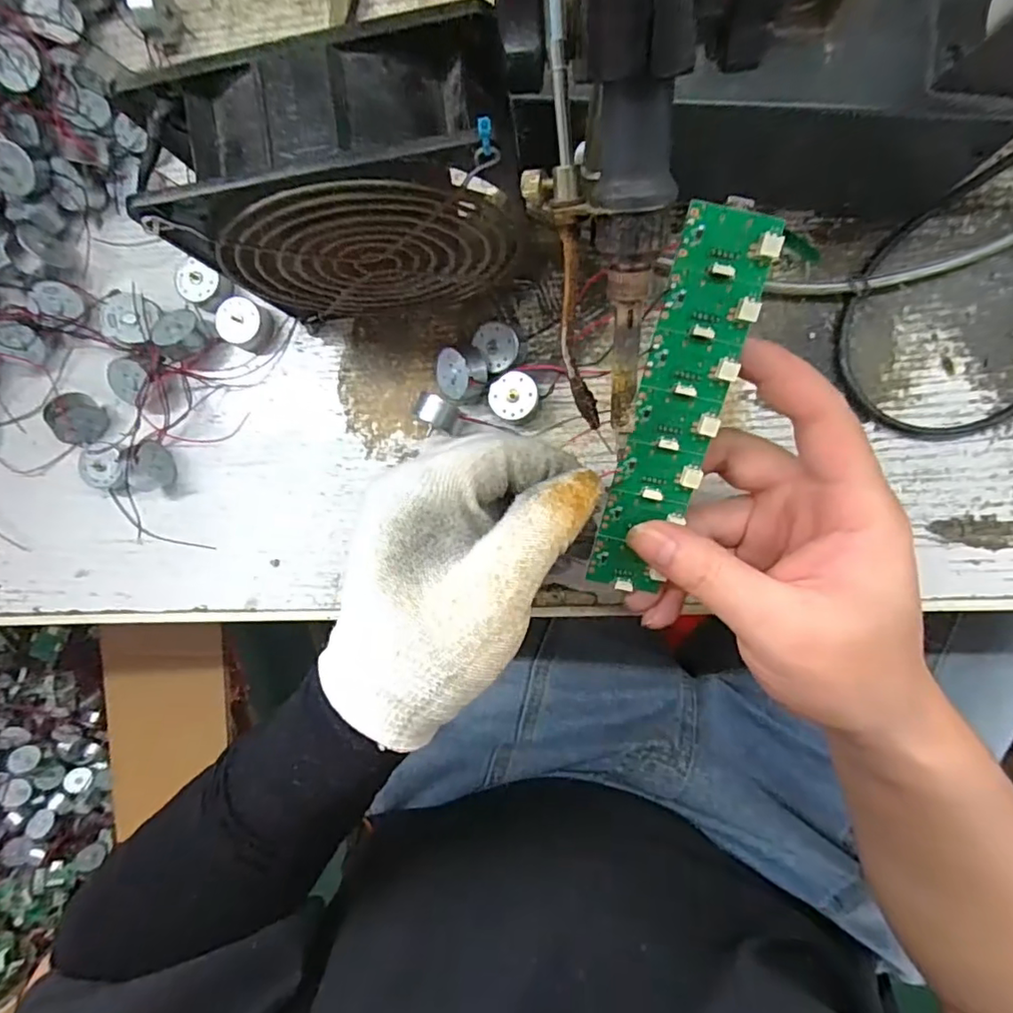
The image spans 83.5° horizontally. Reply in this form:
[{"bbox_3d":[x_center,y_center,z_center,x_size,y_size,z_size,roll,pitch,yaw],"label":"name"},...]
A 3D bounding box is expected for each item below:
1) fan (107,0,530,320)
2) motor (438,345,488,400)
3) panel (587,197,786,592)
[{"bbox_3d":[-0.053,-0.114,0.224,0.119,0.122,0.047,-5,92,6],"label":"fan"},{"bbox_3d":[-0.021,-0.064,0.270,0.023,0.013,0.023,13,112,35],"label":"motor"},{"bbox_3d":[0.060,-0.032,0.205,0.030,0.005,0.139,15,110,4],"label":"panel"}]

